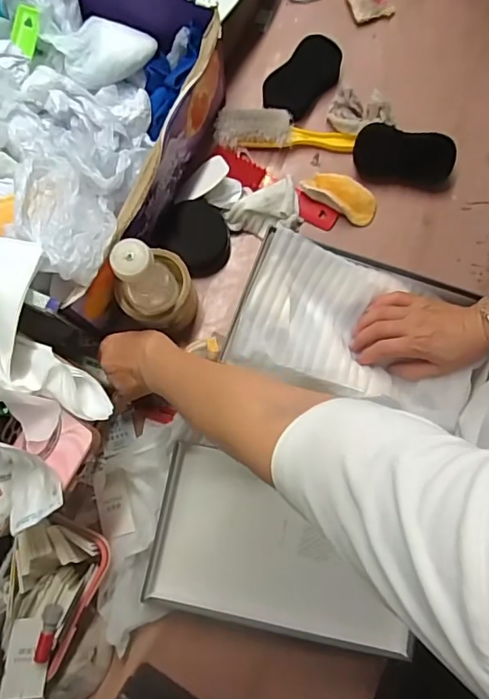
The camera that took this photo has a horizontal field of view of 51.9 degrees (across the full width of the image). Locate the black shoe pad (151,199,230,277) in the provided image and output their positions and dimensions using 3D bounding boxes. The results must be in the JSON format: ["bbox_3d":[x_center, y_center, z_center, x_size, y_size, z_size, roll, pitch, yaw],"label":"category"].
[{"bbox_3d":[-0.066,-0.151,0.663,0.099,0.019,0.091,28,80,-9],"label":"black shoe pad"}]

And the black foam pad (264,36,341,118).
[{"bbox_3d":[0.082,-0.381,0.704,0.067,0.027,0.125,40,82,8],"label":"black foam pad"}]

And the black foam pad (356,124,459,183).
[{"bbox_3d":[0.210,-0.259,0.663,0.129,0.045,0.062,13,79,4],"label":"black foam pad"}]

